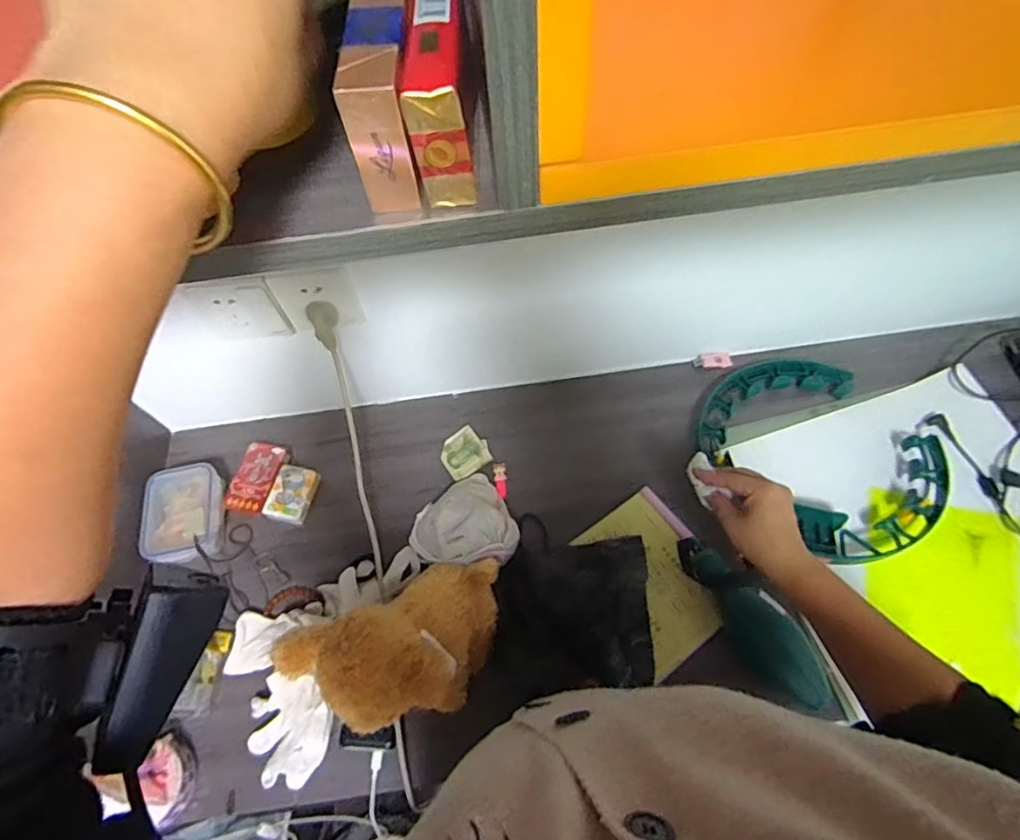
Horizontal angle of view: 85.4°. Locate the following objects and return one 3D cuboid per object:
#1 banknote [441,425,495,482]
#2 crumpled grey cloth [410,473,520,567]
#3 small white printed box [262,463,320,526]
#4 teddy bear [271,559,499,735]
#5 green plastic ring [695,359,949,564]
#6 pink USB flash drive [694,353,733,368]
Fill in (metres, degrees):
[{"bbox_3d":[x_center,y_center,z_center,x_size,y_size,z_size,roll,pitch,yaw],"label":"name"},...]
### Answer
[{"bbox_3d":[-0.067,0.048,0.803,0.066,0.007,0.072,-37,58,-3],"label":"banknote"},{"bbox_3d":[-0.062,0.143,0.720,0.128,0.068,0.126,-24,63,-9],"label":"crumpled grey cloth"},{"bbox_3d":[-0.306,0.105,0.779,0.059,0.021,0.079,13,63,10],"label":"small white printed box"},{"bbox_3d":[-0.103,0.235,0.580,0.226,0.152,0.144,-33,65,-14],"label":"teddy bear"},{"bbox_3d":[0.418,0.035,0.747,0.312,0.040,0.276,36,69,20],"label":"green plastic ring"},{"bbox_3d":[0.313,-0.092,0.849,0.054,0.014,0.022,-2,62,2],"label":"pink USB flash drive"}]

